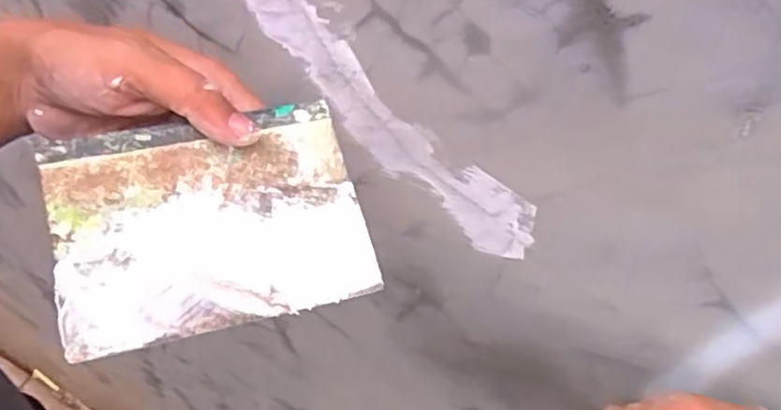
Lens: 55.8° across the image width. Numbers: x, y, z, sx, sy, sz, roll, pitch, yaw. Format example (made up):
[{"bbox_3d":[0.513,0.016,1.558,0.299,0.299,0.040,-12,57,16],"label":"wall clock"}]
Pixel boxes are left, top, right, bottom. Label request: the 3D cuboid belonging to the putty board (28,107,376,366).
[{"bbox_3d":[-0.070,0.006,0.287,0.115,0.005,0.087,-12,67,-17],"label":"putty board"}]

